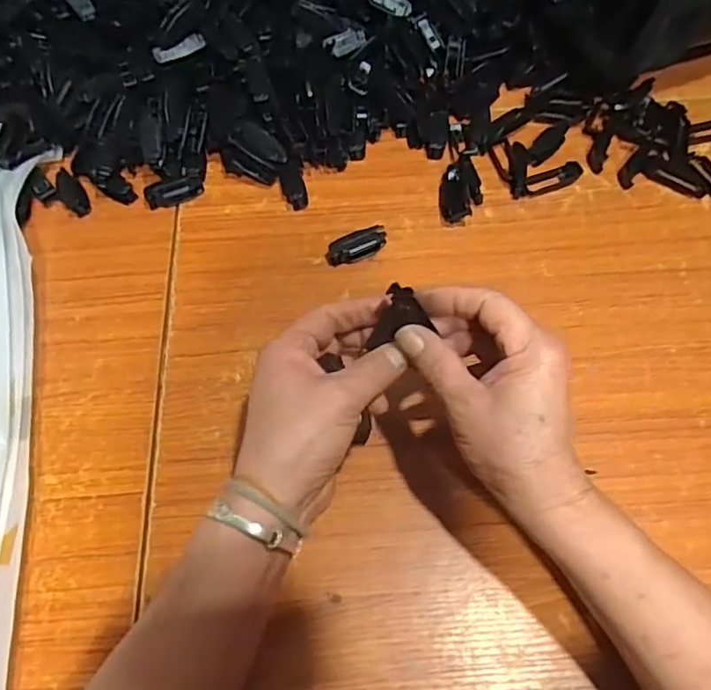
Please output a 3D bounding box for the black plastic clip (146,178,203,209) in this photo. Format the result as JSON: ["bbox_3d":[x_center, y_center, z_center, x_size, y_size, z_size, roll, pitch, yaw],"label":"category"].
[{"bbox_3d":[-0.157,-0.134,0.508,0.048,0.017,0.015,-16,63,-7],"label":"black plastic clip"}]

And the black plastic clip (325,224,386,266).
[{"bbox_3d":[0.001,-0.081,0.481,0.050,0.018,0.017,-23,64,-10],"label":"black plastic clip"}]

